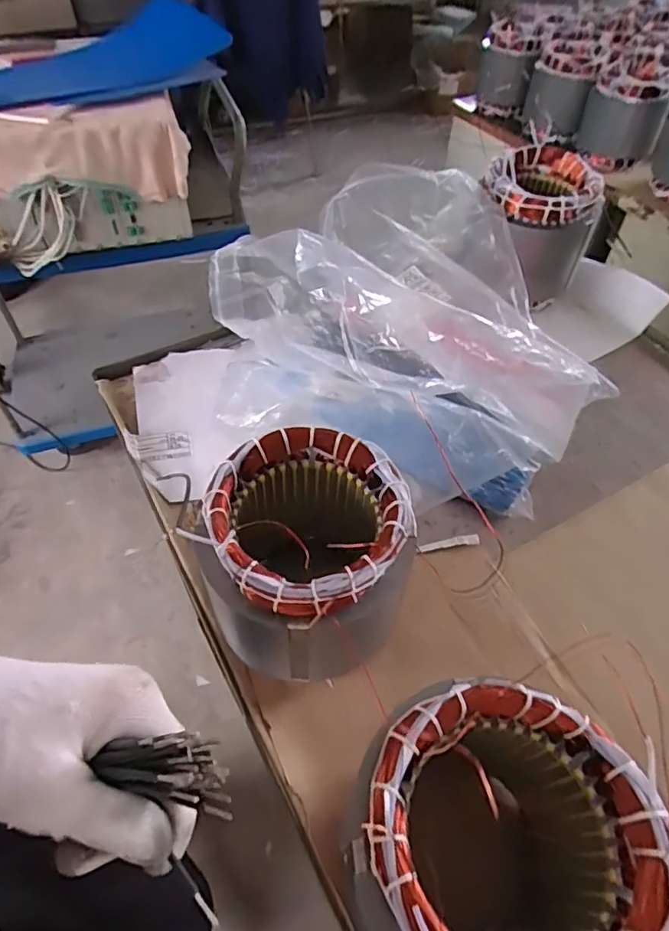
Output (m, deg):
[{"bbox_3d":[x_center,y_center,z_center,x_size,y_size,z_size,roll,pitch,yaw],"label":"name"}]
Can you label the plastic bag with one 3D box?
[{"bbox_3d":[0.064,-0.157,0.583,0.326,0.212,0.376,4,51,2],"label":"plastic bag"}]

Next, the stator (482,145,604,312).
[{"bbox_3d":[0.257,-0.312,0.724,0.137,0.141,0.144,16,53,12],"label":"stator"}]

